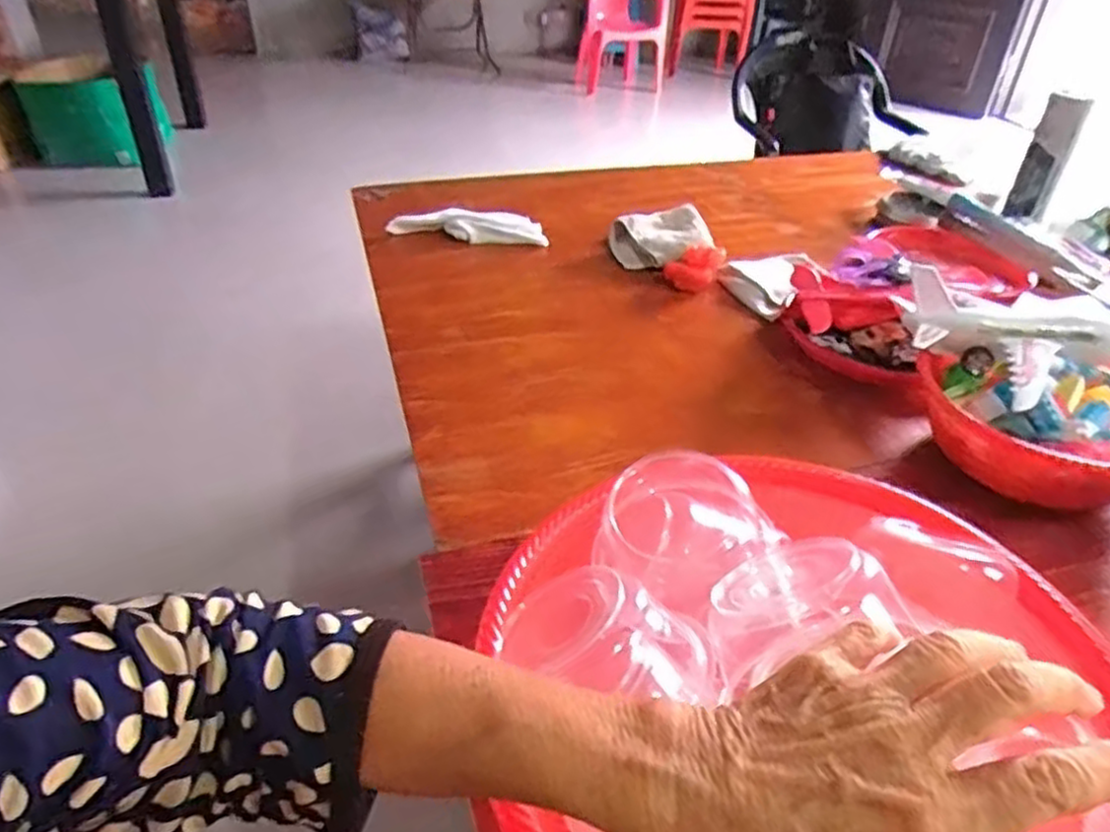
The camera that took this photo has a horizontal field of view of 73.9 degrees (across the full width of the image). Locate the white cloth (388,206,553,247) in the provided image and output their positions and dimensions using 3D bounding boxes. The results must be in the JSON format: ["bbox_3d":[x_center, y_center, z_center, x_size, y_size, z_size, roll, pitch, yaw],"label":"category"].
[{"bbox_3d":[-0.135,-0.300,1.163,0.251,0.034,0.066,9,37,11],"label":"white cloth"}]

